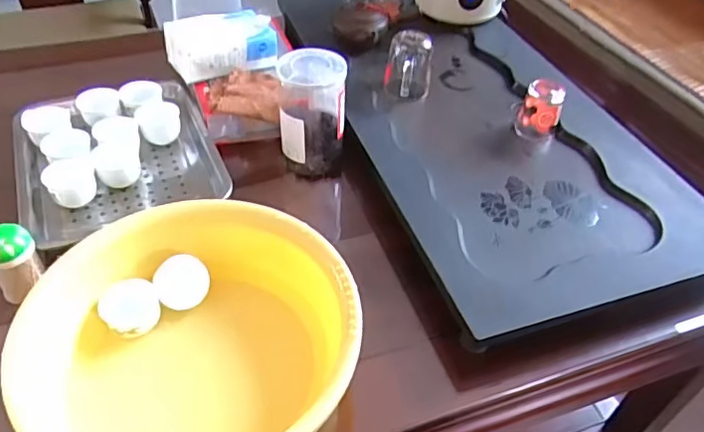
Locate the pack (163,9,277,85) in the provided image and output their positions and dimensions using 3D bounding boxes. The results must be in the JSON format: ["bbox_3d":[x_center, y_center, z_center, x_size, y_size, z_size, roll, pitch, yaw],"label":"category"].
[{"bbox_3d":[-0.186,-0.245,0.810,0.147,0.051,0.089,-13,47,-16],"label":"pack"}]

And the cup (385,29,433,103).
[{"bbox_3d":[0.080,-0.208,0.801,0.063,0.086,0.060,2,45,-2],"label":"cup"}]

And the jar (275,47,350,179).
[{"bbox_3d":[-0.051,-0.132,0.735,0.081,0.151,0.081,2,45,-2],"label":"jar"}]

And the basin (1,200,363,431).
[{"bbox_3d":[-0.150,0.125,0.540,0.277,0.127,0.262,2,45,-2],"label":"basin"}]

